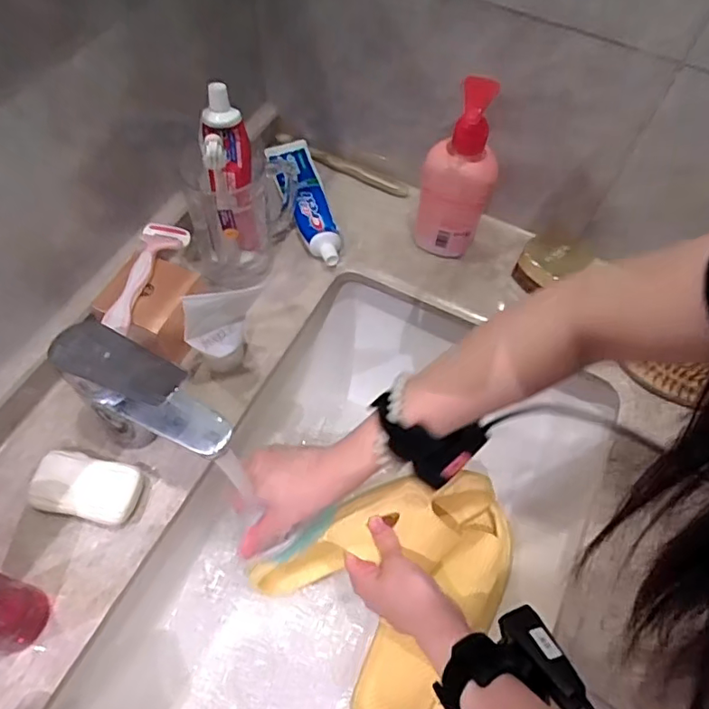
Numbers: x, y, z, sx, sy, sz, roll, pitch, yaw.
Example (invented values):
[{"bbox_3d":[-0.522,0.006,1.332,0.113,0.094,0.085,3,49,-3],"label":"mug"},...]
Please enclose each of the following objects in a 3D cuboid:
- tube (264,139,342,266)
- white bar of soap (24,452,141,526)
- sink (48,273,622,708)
[{"bbox_3d":[-0.053,-0.175,0.620,0.051,0.028,0.197,-13,60,-12],"label":"tube"},{"bbox_3d":[-0.211,0.108,0.448,0.083,0.026,0.046,11,58,2],"label":"white bar of soap"},{"bbox_3d":[0.003,0.193,0.523,0.334,0.164,0.523,25,60,11],"label":"sink"}]

